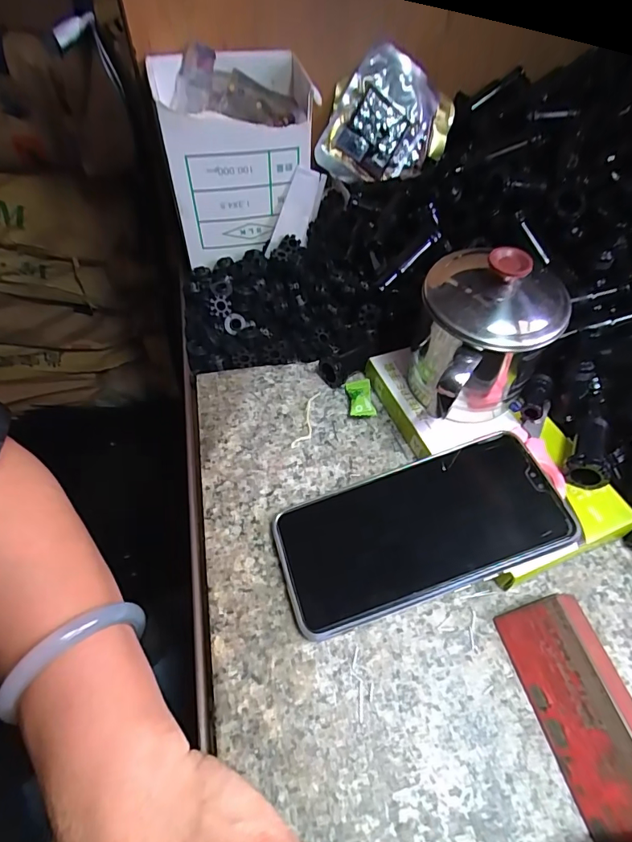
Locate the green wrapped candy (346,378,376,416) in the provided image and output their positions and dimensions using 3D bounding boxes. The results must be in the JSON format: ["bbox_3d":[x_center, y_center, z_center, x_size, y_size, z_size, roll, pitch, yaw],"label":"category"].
[{"bbox_3d":[0.033,-0.017,0.337,0.018,0.010,0.032,-3,53,-2],"label":"green wrapped candy"}]

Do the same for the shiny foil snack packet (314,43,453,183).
[{"bbox_3d":[0.067,-0.269,0.420,0.108,0.105,0.018,18,22,-13],"label":"shiny foil snack packet"}]

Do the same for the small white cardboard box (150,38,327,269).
[{"bbox_3d":[-0.067,-0.227,0.406,0.136,0.138,0.115,-12,54,-9],"label":"small white cardboard box"}]

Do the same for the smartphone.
[{"bbox_3d":[0.057,0.060,0.258,0.155,0.006,0.074,-19,54,-3],"label":"smartphone"}]

